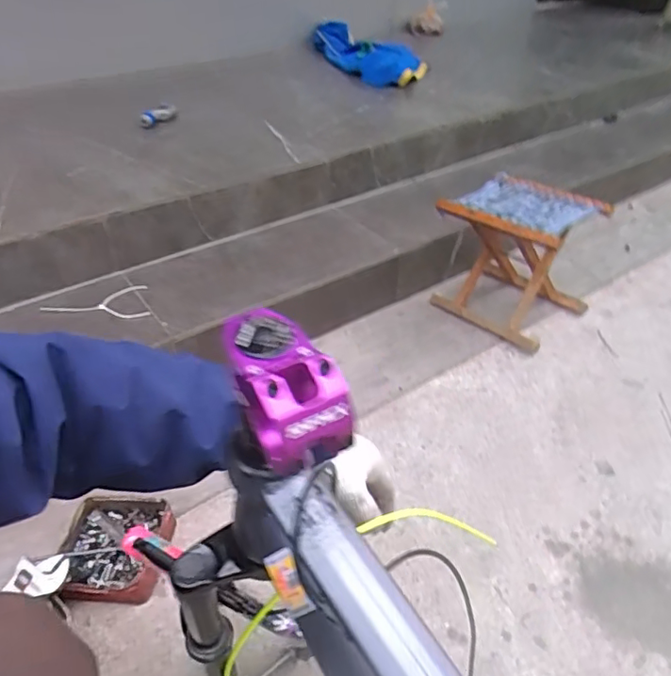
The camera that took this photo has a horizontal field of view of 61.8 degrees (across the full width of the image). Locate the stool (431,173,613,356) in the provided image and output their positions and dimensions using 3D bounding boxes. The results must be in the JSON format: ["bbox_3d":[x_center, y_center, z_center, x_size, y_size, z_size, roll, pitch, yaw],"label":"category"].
[{"bbox_3d":[0.433,-0.190,1.339,0.315,0.282,0.270,32,50,29],"label":"stool"}]

